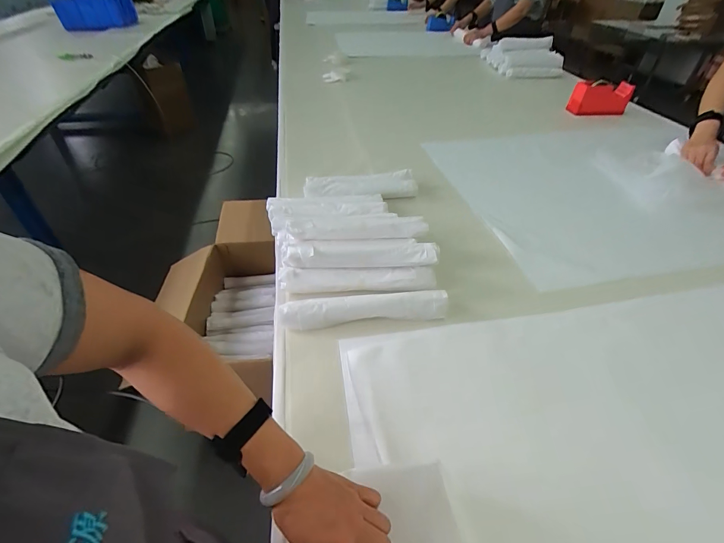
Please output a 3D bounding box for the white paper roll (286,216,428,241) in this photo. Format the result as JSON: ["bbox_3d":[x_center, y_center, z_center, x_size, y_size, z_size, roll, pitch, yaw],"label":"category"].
[{"bbox_3d":[-0.012,-0.092,0.735,0.272,0.040,0.046,-1,43,-1],"label":"white paper roll"}]

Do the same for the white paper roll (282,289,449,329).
[{"bbox_3d":[0.005,0.066,0.627,0.285,0.046,0.035,-4,44,-4],"label":"white paper roll"}]

